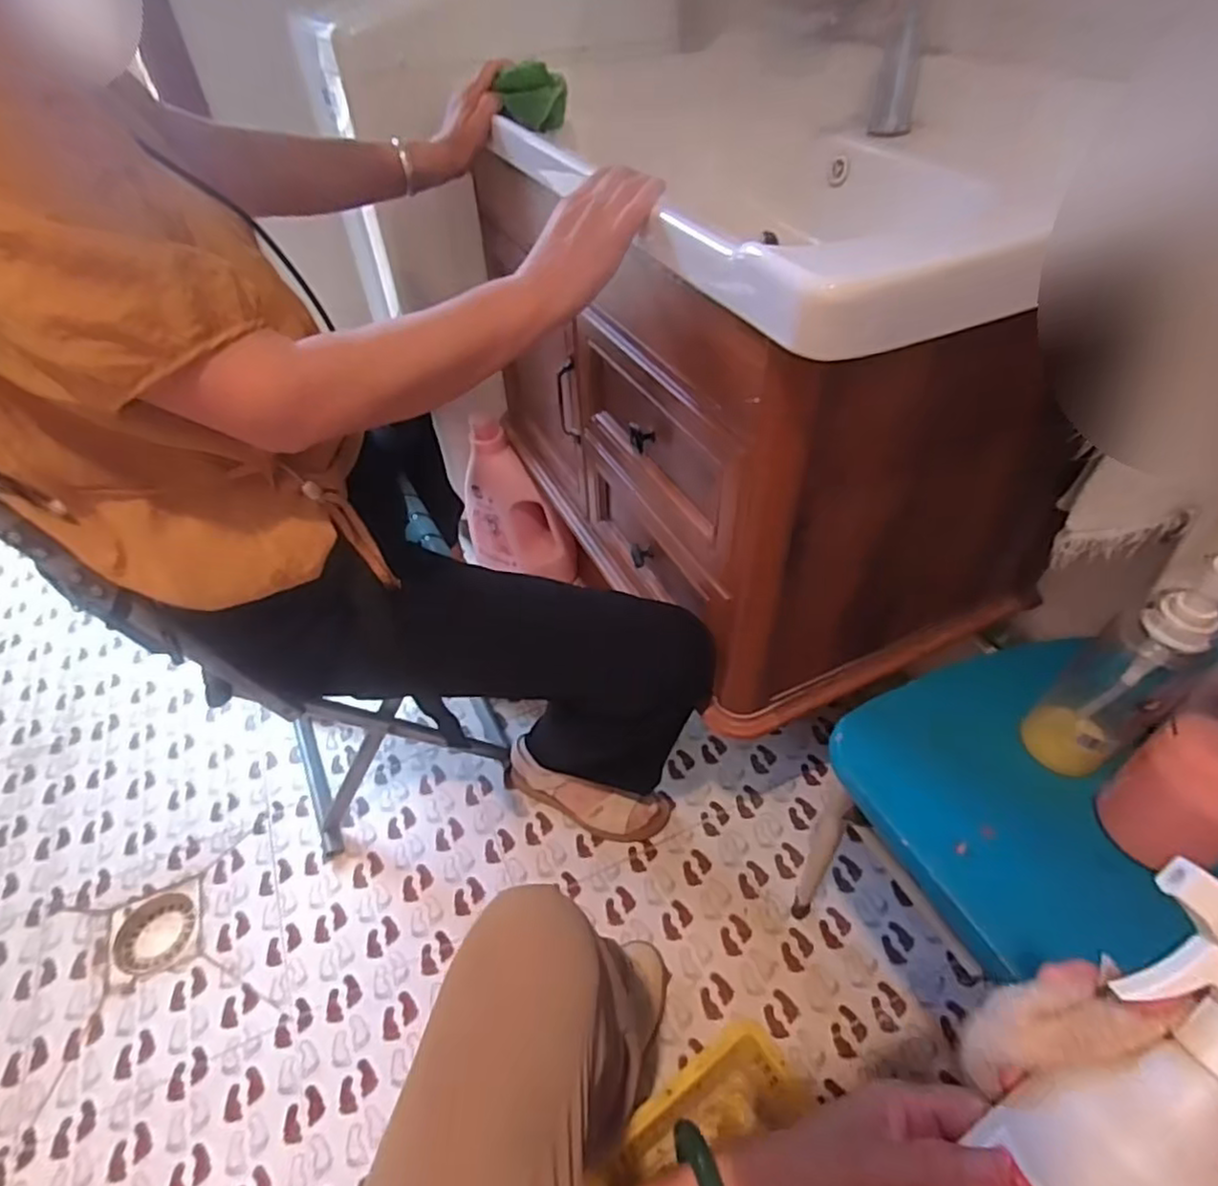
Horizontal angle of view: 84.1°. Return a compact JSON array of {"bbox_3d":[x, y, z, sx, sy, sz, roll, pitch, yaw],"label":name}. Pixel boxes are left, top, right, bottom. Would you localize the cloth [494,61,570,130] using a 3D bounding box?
[{"bbox_3d":[-0.087,-0.582,0.795,0.074,0.065,0.028,-21,48,-16],"label":"cloth"}]

